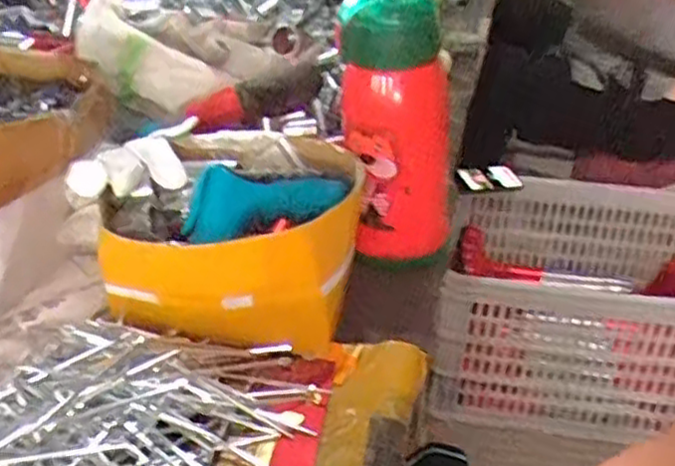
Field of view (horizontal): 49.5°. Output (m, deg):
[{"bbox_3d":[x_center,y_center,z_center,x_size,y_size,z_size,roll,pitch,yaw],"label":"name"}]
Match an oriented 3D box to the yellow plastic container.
[{"bbox_3d":[-0.068,0.001,0.526,0.166,0.091,0.149,7,32,11],"label":"yellow plastic container"}]

